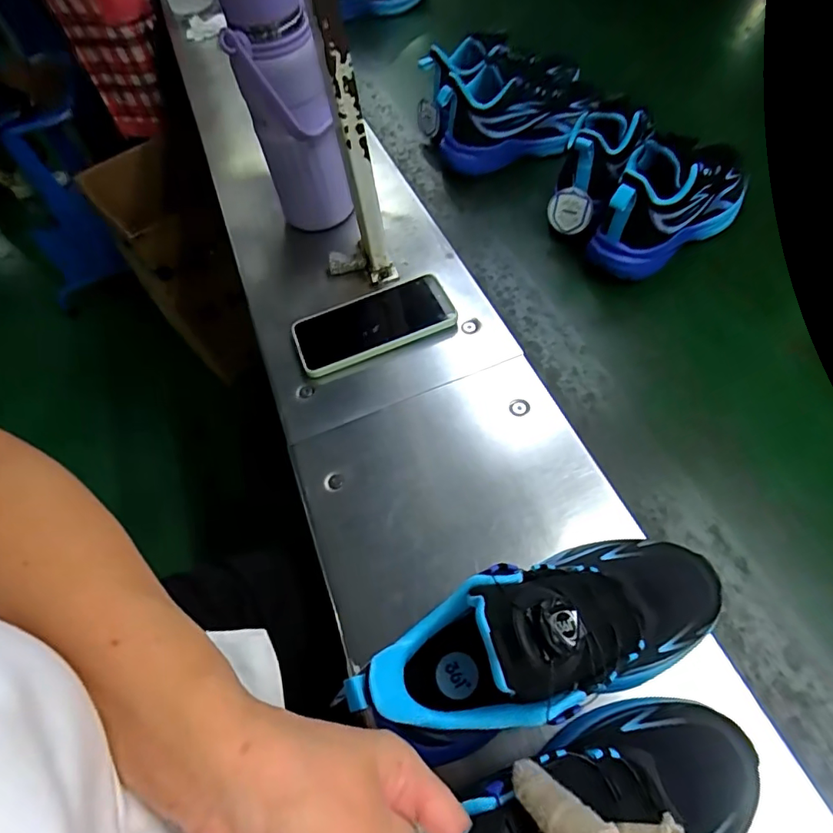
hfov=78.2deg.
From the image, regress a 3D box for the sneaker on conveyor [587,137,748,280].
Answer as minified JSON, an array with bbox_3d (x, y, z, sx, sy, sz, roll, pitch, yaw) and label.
[{"bbox_3d":[0.275,-0.230,0.544,0.203,0.121,0.076,-33,63,-13],"label":"sneaker on conveyor"}]

